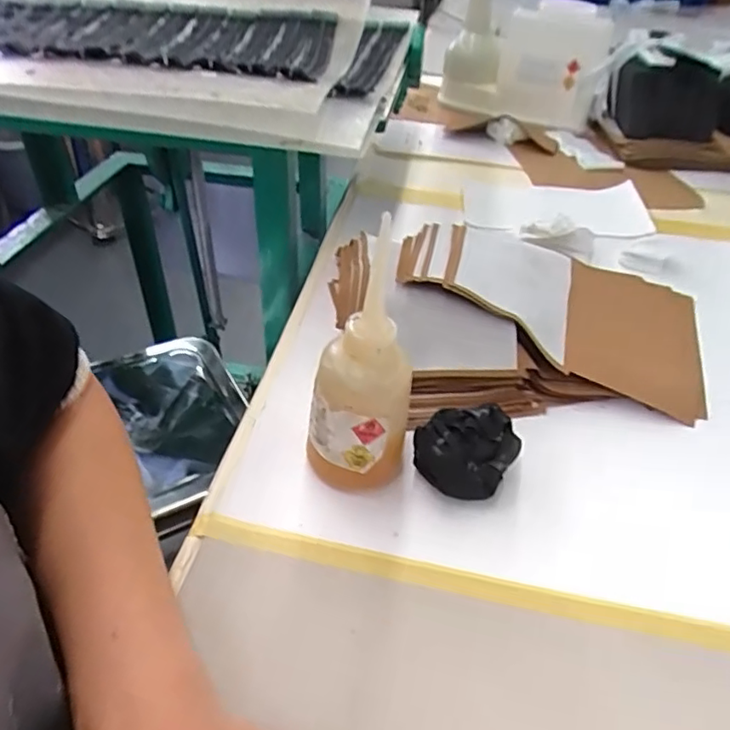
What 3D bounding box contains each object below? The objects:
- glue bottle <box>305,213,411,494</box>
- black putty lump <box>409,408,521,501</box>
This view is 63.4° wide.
[{"bbox_3d":[-0.005,0.013,0.347,0.050,0.166,0.046,2,41,-2],"label":"glue bottle"},{"bbox_3d":[0.066,0.058,0.386,0.067,0.056,0.040,10,41,6],"label":"black putty lump"}]

